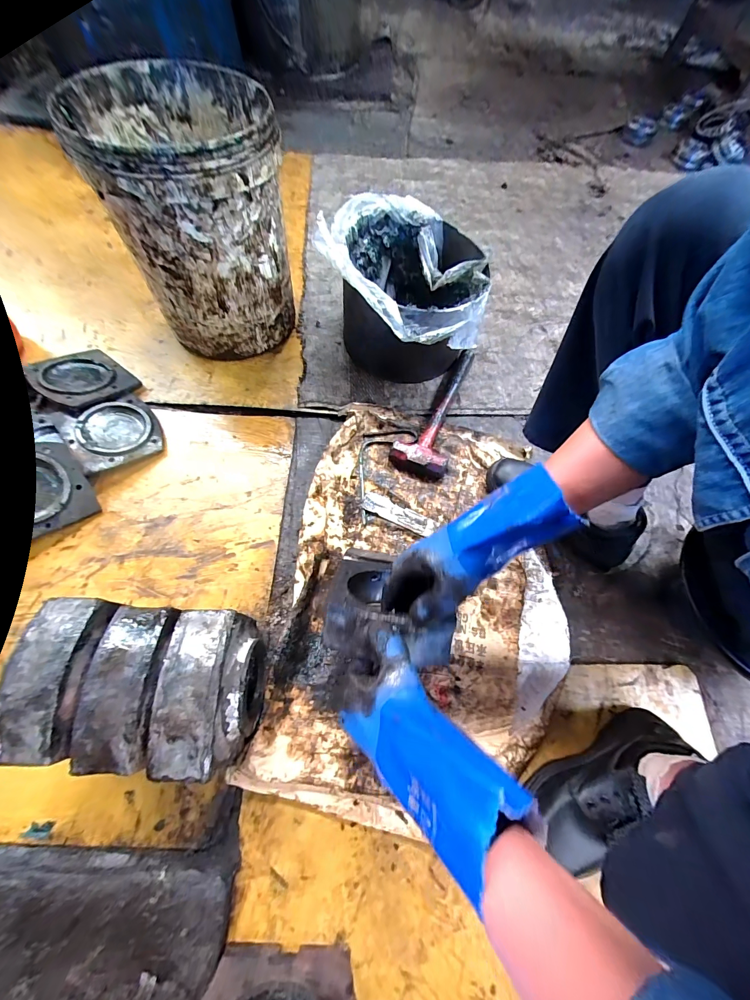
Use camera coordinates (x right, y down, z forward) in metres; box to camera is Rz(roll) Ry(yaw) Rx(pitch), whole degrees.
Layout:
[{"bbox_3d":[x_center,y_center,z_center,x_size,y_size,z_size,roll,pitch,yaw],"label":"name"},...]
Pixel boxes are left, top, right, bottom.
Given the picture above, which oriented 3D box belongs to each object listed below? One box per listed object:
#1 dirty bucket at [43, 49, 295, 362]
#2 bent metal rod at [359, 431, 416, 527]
[{"bbox_3d":[-0.302,-0.486,0.628,0.271,0.302,0.330,-22,71,-13],"label":"dirty bucket"},{"bbox_3d":[-0.003,-0.057,0.651,0.081,0.007,0.200,24,69,9],"label":"bent metal rod"}]

